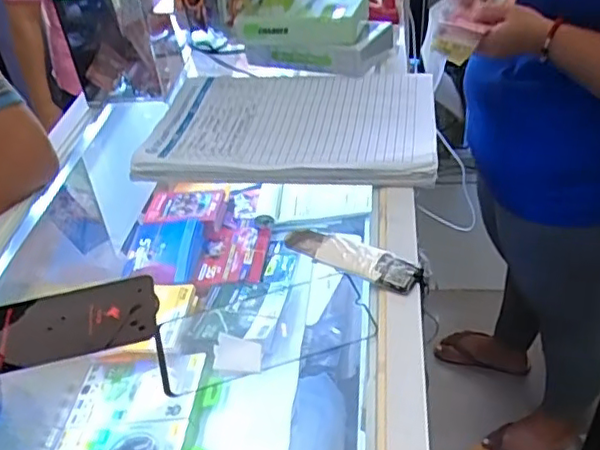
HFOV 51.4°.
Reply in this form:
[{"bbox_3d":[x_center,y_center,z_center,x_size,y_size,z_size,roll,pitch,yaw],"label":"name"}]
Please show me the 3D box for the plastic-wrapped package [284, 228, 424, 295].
[{"bbox_3d":[0.039,0.026,0.498,0.118,0.014,0.033,19,45,28],"label":"plastic-wrapped package"}]

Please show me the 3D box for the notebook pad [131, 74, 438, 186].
[{"bbox_3d":[-0.008,-0.115,0.666,0.292,0.022,0.210,3,39,10],"label":"notebook pad"}]

